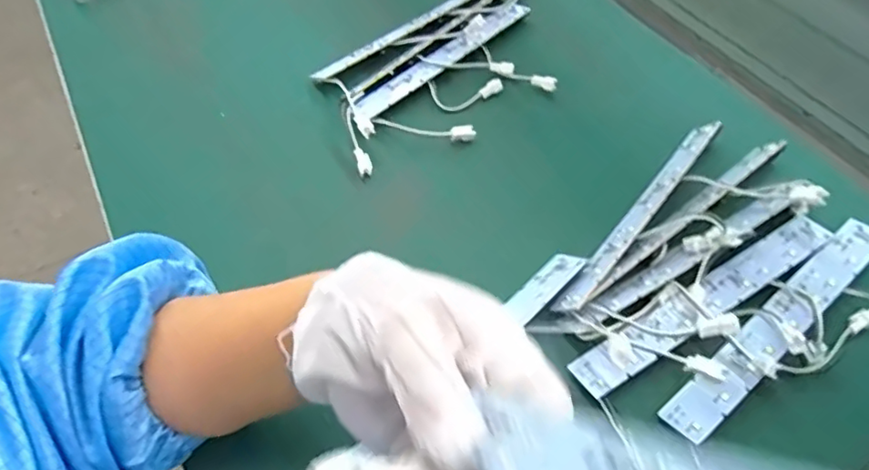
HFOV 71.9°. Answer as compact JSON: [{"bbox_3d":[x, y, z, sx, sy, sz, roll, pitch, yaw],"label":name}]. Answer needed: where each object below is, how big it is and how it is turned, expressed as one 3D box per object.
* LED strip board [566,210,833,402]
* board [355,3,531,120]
[{"bbox_3d":[0.161,0.037,0.353,0.192,0.010,0.024,-28,58,-19],"label":"LED strip board"},{"bbox_3d":[0.010,-0.148,0.493,0.022,0.005,0.189,37,61,24],"label":"board"}]

